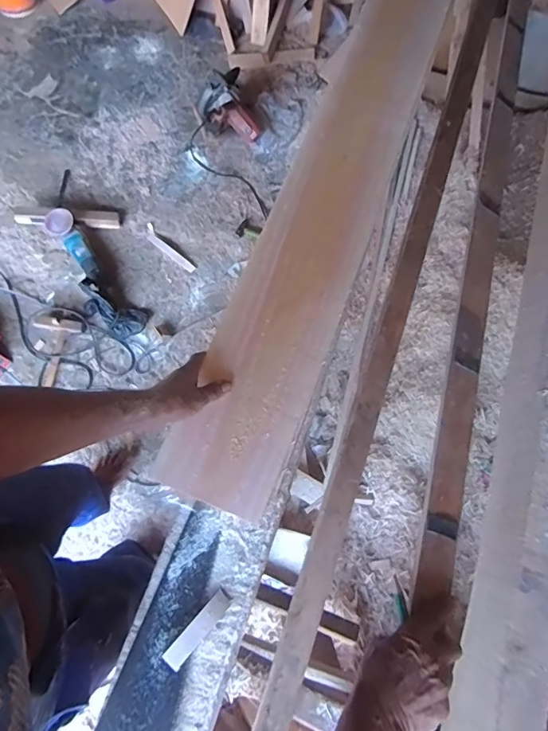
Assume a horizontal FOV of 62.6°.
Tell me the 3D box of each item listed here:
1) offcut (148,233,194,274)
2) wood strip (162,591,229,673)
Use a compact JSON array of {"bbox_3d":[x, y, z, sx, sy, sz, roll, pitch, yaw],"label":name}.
[{"bbox_3d":[-0.353,-0.387,1.546,0.214,0.009,0.030,39,75,10],"label":"offcut"},{"bbox_3d":[-0.098,0.340,0.579,0.025,0.007,0.100,43,65,8],"label":"wood strip"}]

